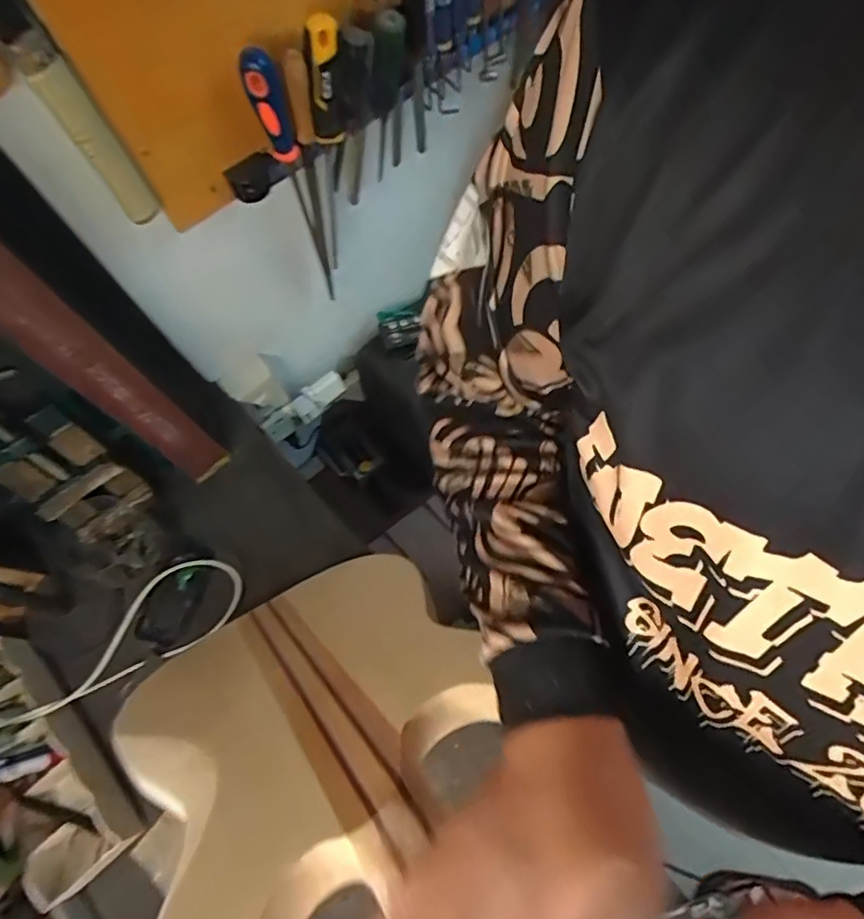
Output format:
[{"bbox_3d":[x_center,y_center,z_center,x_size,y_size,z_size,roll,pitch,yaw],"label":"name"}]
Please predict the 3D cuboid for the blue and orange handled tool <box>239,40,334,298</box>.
[{"bbox_3d":[-0.140,-0.278,0.609,0.029,0.331,0.041,-15,70,-3],"label":"blue and orange handled tool"}]

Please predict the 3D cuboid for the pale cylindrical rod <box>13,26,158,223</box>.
[{"bbox_3d":[-0.275,-0.262,0.454,0.032,0.154,0.036,-30,72,-8],"label":"pale cylindrical rod"}]

